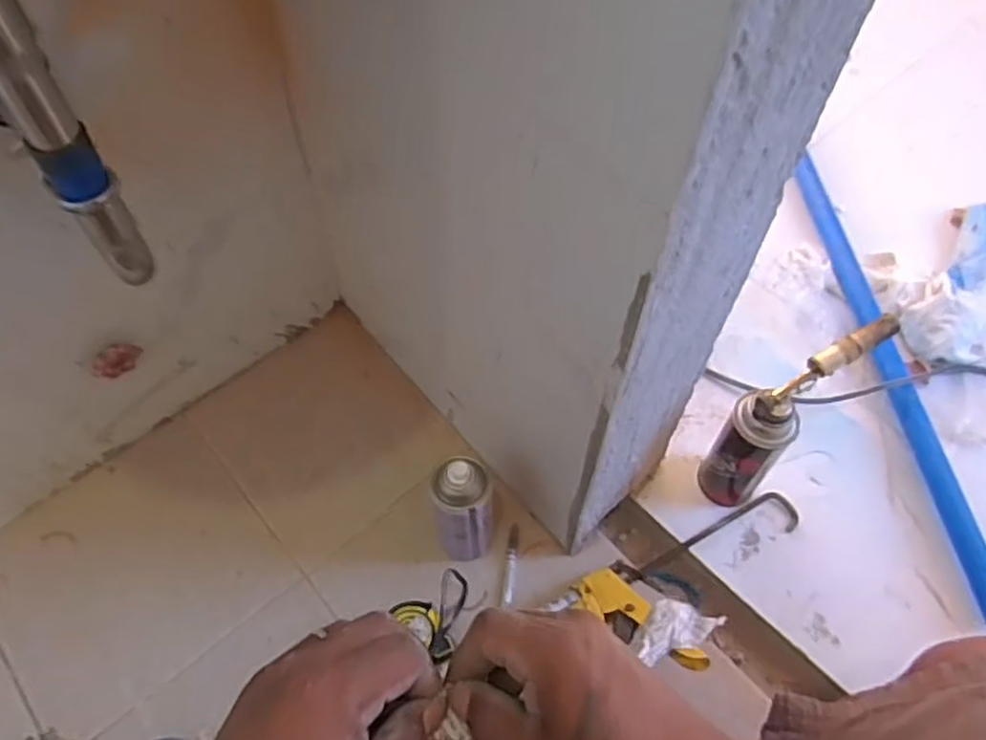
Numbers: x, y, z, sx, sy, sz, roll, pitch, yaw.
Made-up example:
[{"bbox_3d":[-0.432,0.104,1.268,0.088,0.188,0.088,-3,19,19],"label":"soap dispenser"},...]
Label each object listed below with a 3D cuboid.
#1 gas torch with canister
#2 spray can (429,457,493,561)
[{"bbox_3d":[0.312,0.045,0.787,0.143,0.247,0.065,-33,63,-20],"label":"gas torch with canister"},{"bbox_3d":[-0.032,0.150,0.786,0.064,0.173,0.058,-3,57,-2],"label":"spray can"}]

